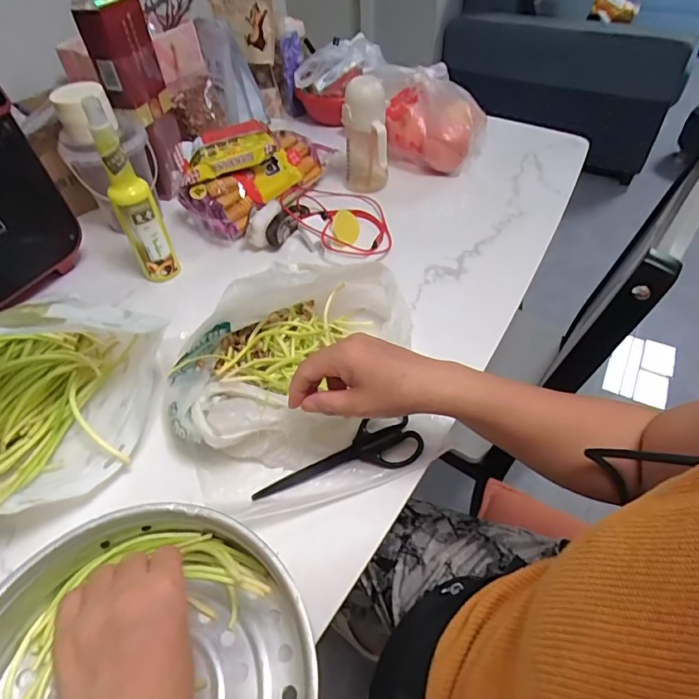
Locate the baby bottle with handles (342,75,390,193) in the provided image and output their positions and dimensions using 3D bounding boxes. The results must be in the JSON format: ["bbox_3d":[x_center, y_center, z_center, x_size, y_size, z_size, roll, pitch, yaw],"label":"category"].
[{"bbox_3d":[0.028,-0.353,0.773,0.074,0.169,0.068,3,50,7],"label":"baby bottle with handles"}]

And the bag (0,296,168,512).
[{"bbox_3d":[-0.312,0.043,0.459,0.199,0.124,0.251,26,56,23],"label":"bag"}]

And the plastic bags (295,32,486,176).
[{"bbox_3d":[0.075,-0.467,0.891,0.149,0.141,0.387,-37,57,-25],"label":"plastic bags"}]

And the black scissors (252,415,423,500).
[{"bbox_3d":[-0.012,0.108,0.468,0.171,0.016,0.054,-13,50,-7],"label":"black scissors"}]

